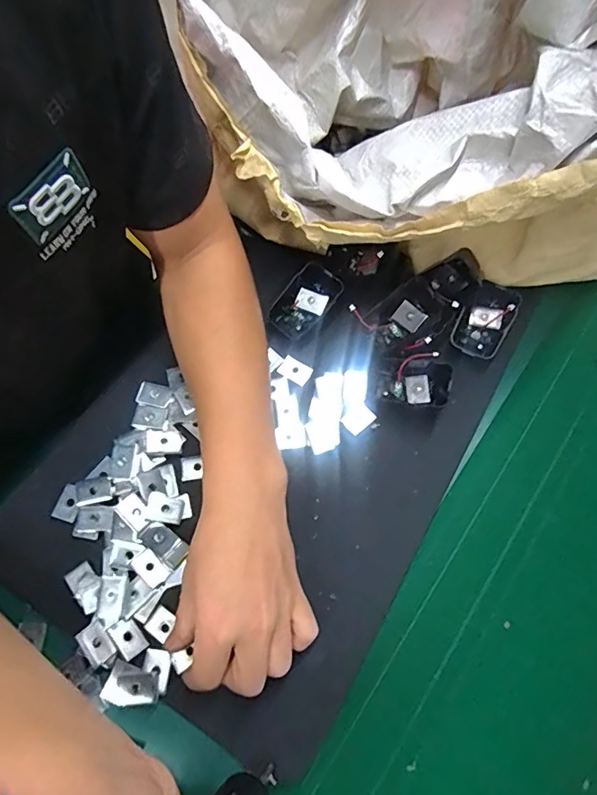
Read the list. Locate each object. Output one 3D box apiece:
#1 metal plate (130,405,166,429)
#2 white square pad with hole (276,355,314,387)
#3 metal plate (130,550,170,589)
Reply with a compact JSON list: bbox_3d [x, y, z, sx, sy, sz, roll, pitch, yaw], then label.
[{"bbox_3d":[-0.128,0.017,0.418,0.026,0.004,0.018,9,70,2],"label":"metal plate"},{"bbox_3d":[-0.003,-0.025,0.450,0.030,0.004,0.020,32,72,10],"label":"white square pad with hole"},{"bbox_3d":[-0.113,0.131,0.371,0.018,0.004,0.027,-43,89,-18],"label":"metal plate"}]

